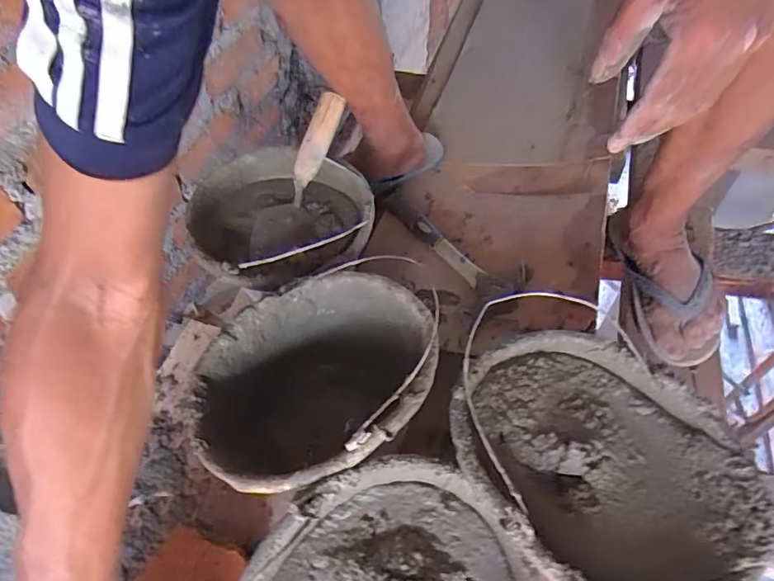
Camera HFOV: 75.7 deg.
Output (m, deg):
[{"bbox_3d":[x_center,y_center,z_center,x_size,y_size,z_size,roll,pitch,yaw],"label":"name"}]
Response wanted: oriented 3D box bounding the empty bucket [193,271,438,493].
[{"bbox_3d":[-0.075,0.138,0.584,0.221,0.223,0.246,34,60,26],"label":"empty bucket"}]

